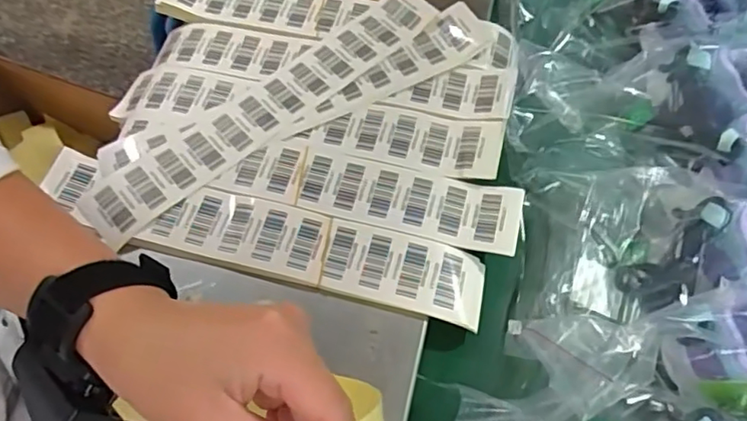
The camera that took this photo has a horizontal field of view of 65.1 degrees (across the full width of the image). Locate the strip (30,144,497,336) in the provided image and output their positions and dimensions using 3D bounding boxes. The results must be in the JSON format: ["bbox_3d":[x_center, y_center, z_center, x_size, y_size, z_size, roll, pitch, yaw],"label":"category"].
[{"bbox_3d":[-0.084,0.019,0.417,0.323,0.012,0.053,13,65,8],"label":"strip"}]

